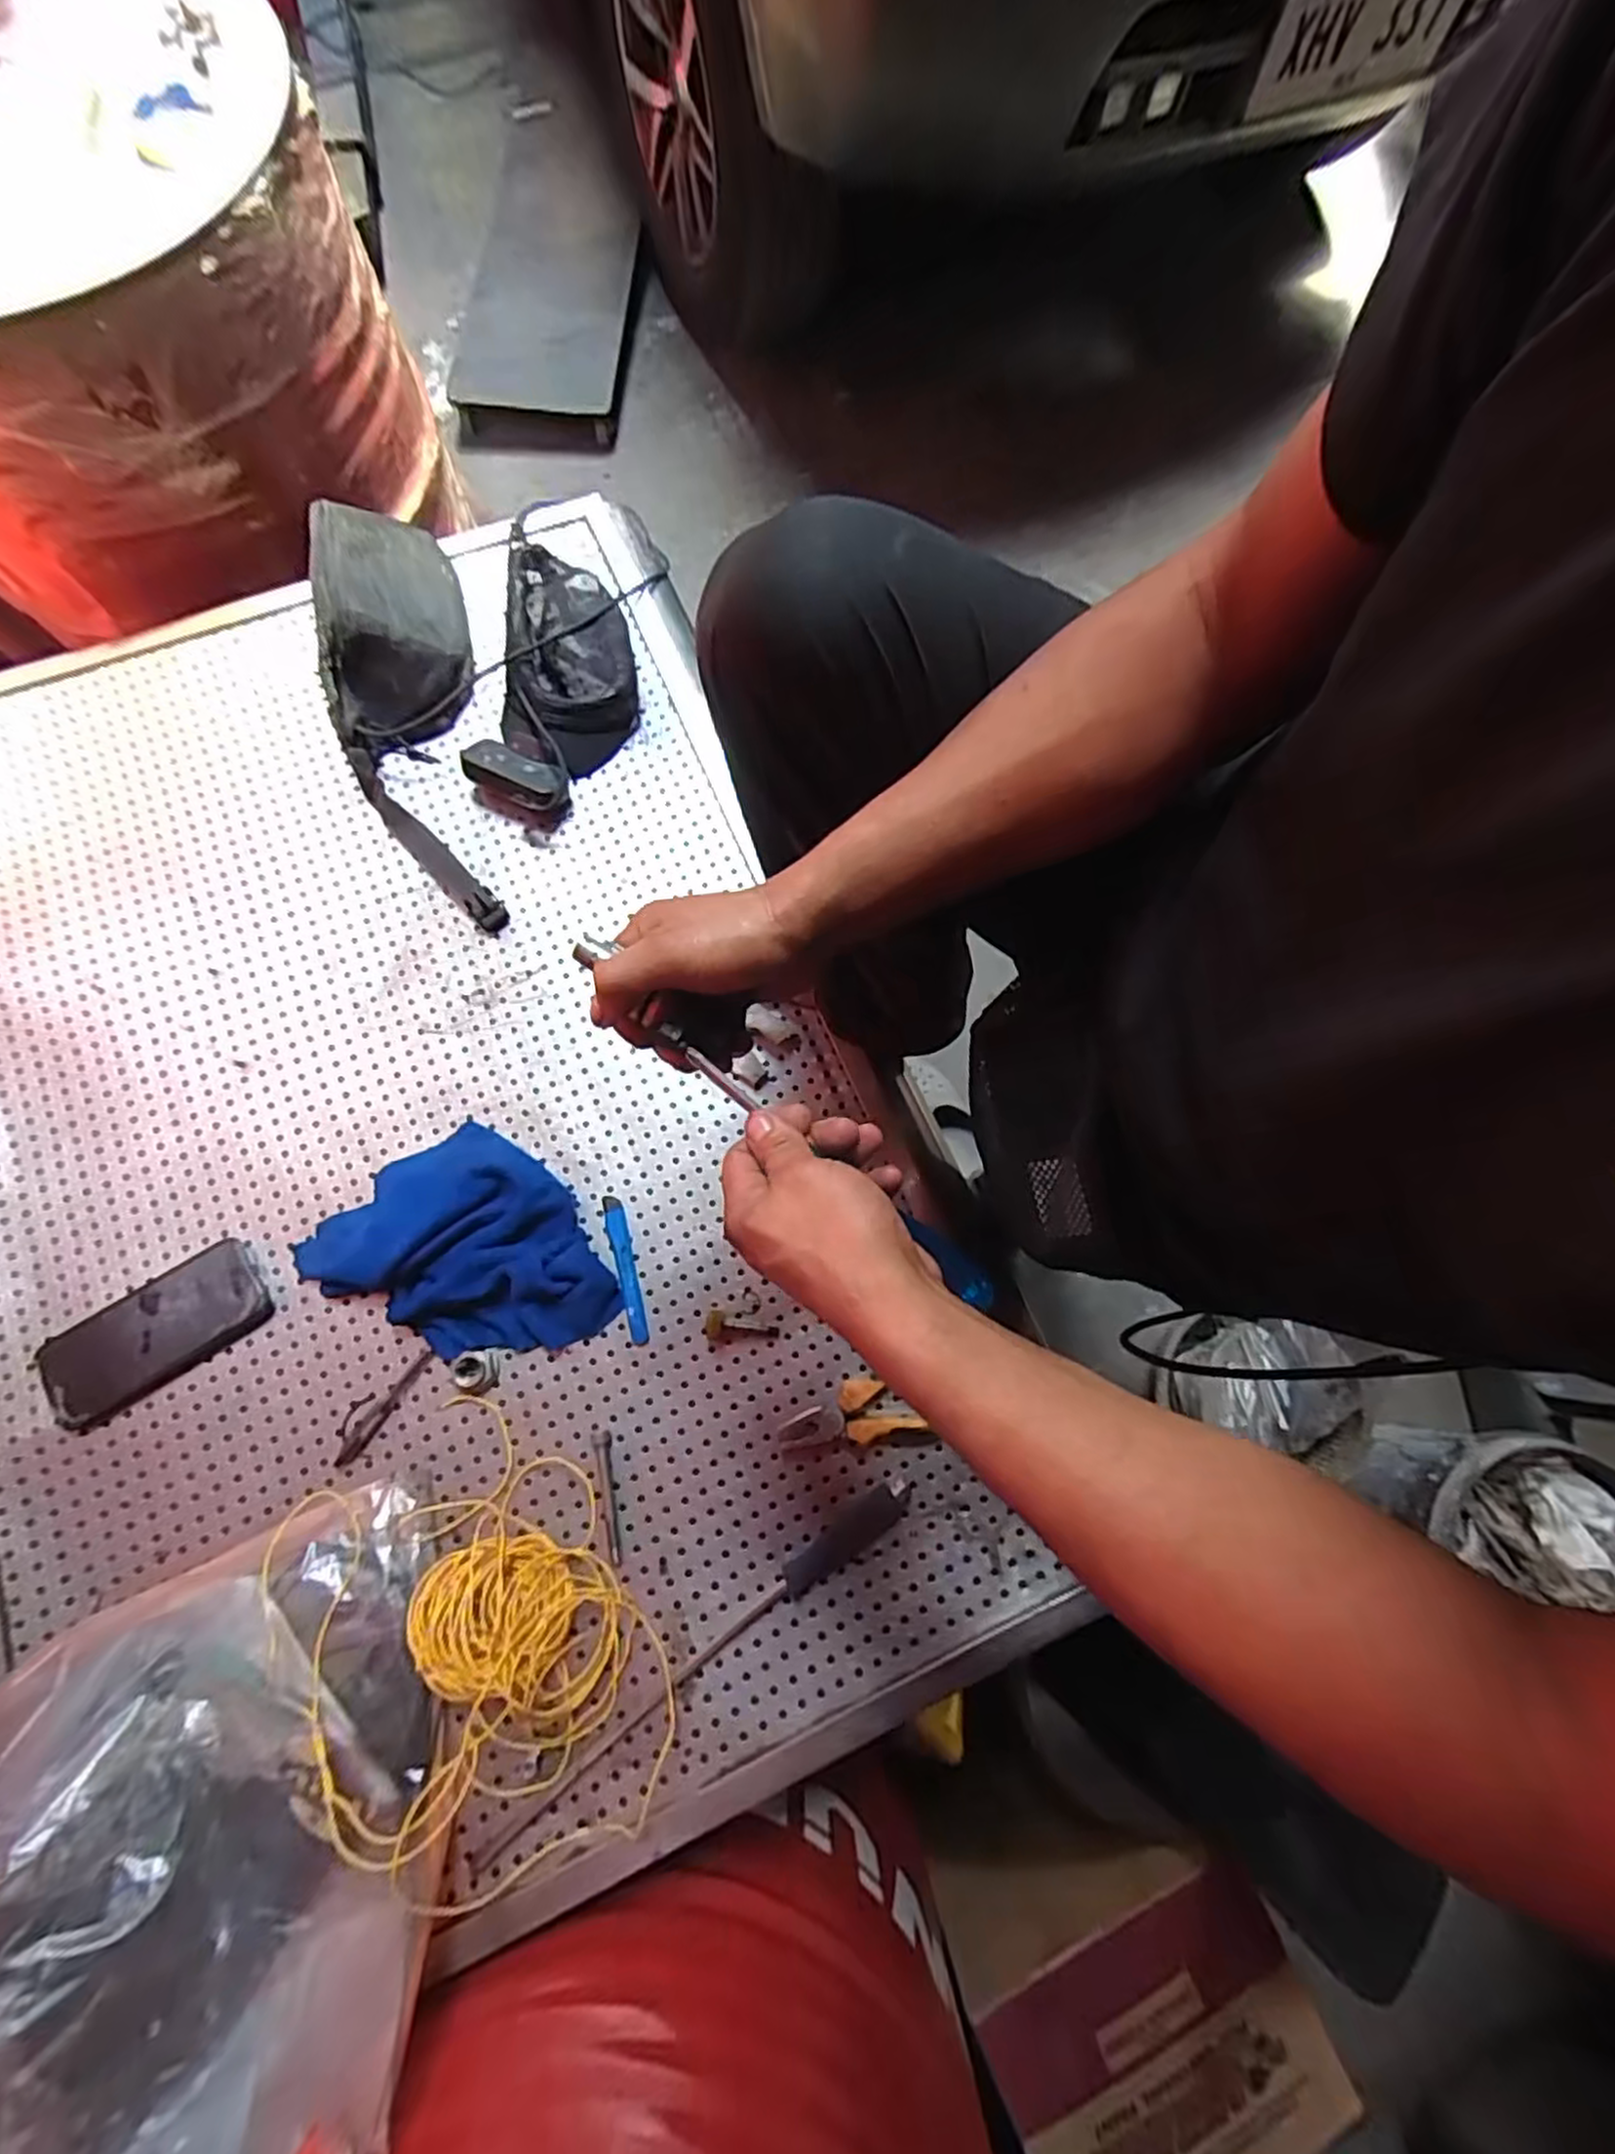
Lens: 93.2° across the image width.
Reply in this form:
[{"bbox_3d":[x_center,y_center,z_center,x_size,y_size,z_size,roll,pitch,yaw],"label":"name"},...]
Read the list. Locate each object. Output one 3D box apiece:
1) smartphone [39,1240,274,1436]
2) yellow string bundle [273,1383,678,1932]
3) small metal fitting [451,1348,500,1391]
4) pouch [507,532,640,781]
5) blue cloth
[{"bbox_3d":[-0.535,0.210,0.627,0.169,0.011,0.082,-32,76,-8],"label":"smartphone"},{"bbox_3d":[-0.252,0.414,0.544,0.237,0.071,0.317,-30,76,-8],"label":"yellow string bundle"},{"bbox_3d":[-0.271,0.239,0.622,0.033,0.016,0.031,0,74,0],"label":"small metal fitting"},{"bbox_3d":[-0.246,-0.445,0.788,0.132,0.056,0.293,-4,74,-1],"label":"pouch"},{"bbox_3d":[-0.285,0.138,0.643,0.264,0.046,0.174,24,76,7],"label":"blue cloth"}]

